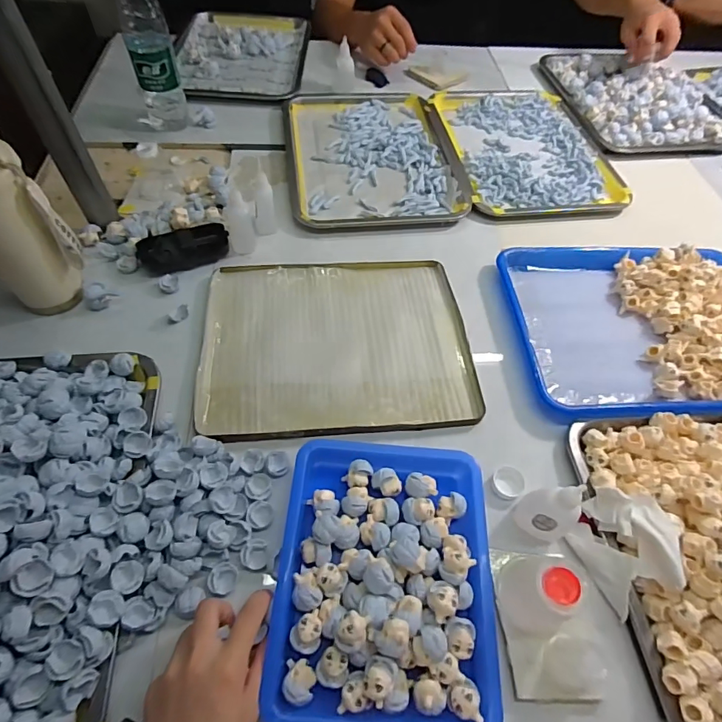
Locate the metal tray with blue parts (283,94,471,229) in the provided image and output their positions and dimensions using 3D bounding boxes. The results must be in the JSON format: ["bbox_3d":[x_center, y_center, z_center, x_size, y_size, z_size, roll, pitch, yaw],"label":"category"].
[{"bbox_3d":[0.012,-0.346,0.725,0.261,0.020,0.354,-6,57,-8],"label":"metal tray with blue parts"}]

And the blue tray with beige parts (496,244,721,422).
[{"bbox_3d":[0.347,-0.049,0.533,0.320,0.037,0.252,0,56,-4],"label":"blue tray with beige parts"}]

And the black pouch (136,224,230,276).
[{"bbox_3d":[-0.228,-0.146,0.571,0.111,0.018,0.059,-19,60,-16],"label":"black pouch"}]

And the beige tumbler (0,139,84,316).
[{"bbox_3d":[-0.363,-0.135,0.456,0.077,0.184,0.084,2,56,-3],"label":"beige tumbler"}]

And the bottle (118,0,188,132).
[{"bbox_3d":[-0.323,-0.474,0.670,0.073,0.227,0.070,-14,58,-13],"label":"bottle"}]

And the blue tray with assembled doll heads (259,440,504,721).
[{"bbox_3d":[0.021,0.171,0.361,0.171,0.041,0.216,5,56,-1],"label":"blue tray with assembled doll heads"}]

